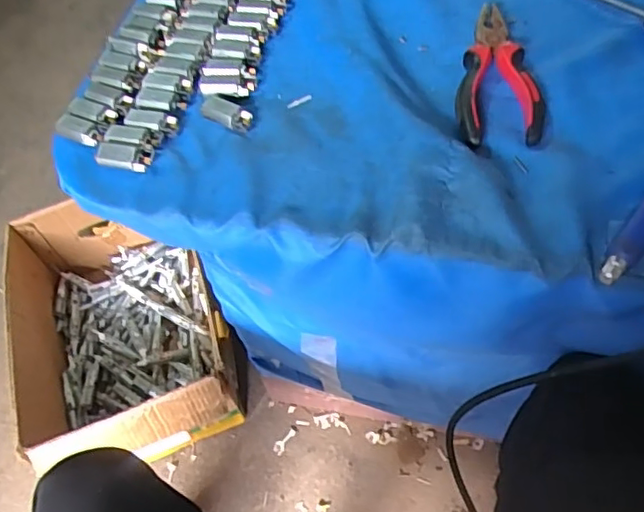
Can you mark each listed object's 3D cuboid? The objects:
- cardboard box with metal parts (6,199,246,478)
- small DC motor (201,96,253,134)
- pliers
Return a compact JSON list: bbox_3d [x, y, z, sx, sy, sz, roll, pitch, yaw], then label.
[{"bbox_3d":[-0.343,0.126,1.027,0.339,0.205,0.473,-19,57,-8],"label":"cardboard box with metal parts"},{"bbox_3d":[-0.079,-0.119,0.489,0.046,0.010,0.021,27,63,20],"label":"small DC motor"},{"bbox_3d":[0.140,-0.150,0.478,0.062,0.018,0.151,1,57,6],"label":"pliers"}]

